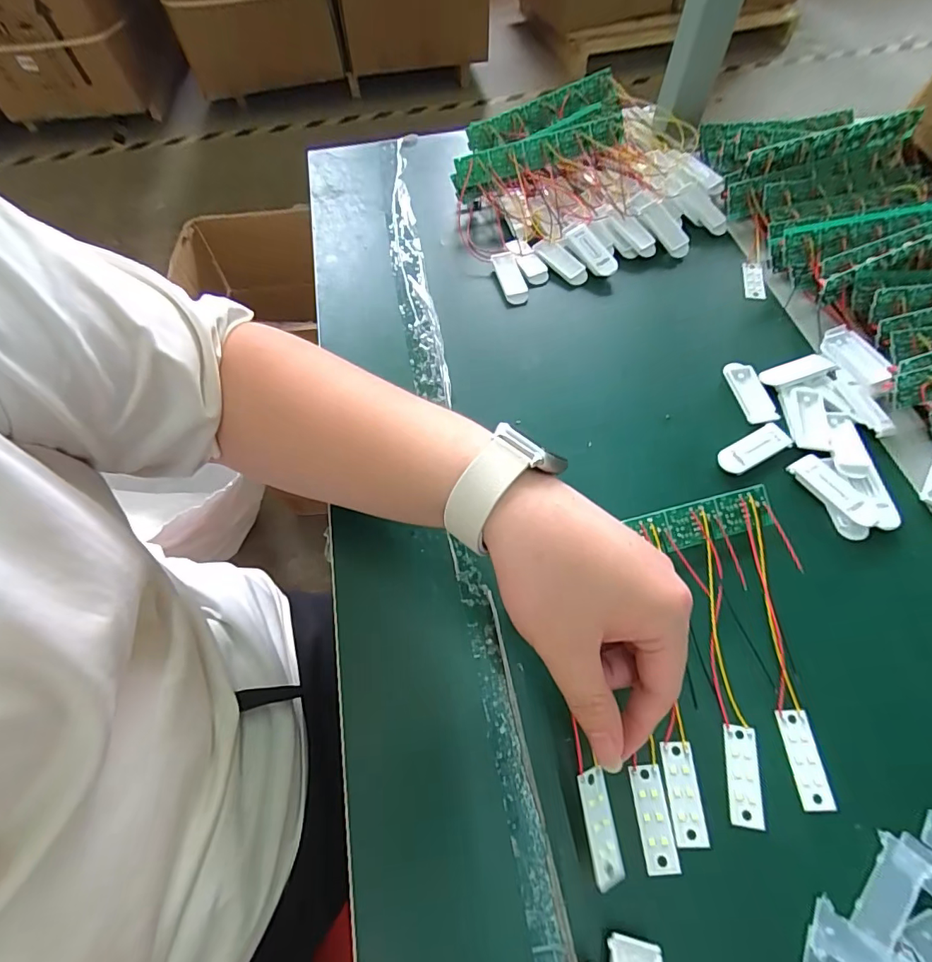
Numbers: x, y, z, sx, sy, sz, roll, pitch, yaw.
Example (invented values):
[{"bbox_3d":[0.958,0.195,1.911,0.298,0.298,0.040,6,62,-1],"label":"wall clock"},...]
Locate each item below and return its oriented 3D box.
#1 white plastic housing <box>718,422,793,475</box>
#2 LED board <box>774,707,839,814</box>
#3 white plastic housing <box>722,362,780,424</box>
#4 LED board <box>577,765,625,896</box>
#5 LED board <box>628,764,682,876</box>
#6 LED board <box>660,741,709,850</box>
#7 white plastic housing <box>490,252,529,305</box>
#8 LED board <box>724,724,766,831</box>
[{"bbox_3d":[0.203,-0.022,0.344,0.056,0.004,0.021,-28,63,-12],"label":"white plastic housing"},{"bbox_3d":[0.180,0.147,0.258,0.016,0.004,0.046,-3,61,2],"label":"LED board"},{"bbox_3d":[0.217,-0.069,0.372,0.023,0.004,0.057,-10,61,-2],"label":"white plastic housing"},{"bbox_3d":[0.061,0.157,0.221,0.015,0.004,0.046,-4,77,-26],"label":"LED board"},{"bbox_3d":[0.096,0.172,0.247,0.017,0.004,0.046,-5,61,1],"label":"LED board"},{"bbox_3d":[0.113,0.162,0.253,0.018,0.004,0.046,-3,61,2],"label":"LED board"},{"bbox_3d":[0.039,-0.185,0.441,0.022,0.013,0.059,-16,62,-5],"label":"white plastic housing"},{"bbox_3d":[0.146,0.155,0.256,0.017,0.004,0.046,7,62,7],"label":"LED board"}]

